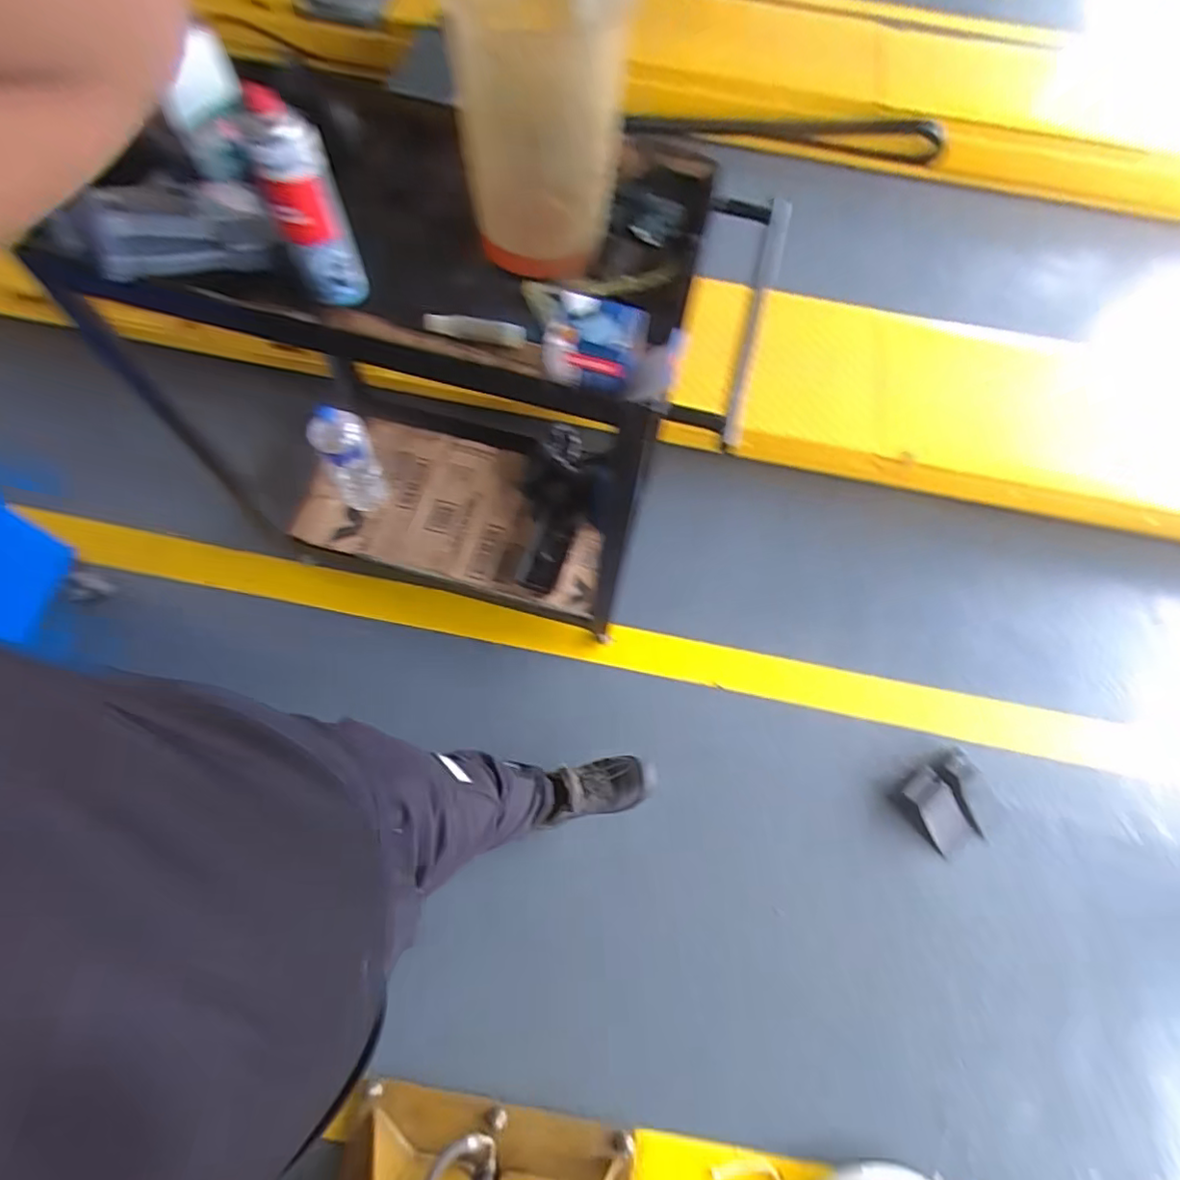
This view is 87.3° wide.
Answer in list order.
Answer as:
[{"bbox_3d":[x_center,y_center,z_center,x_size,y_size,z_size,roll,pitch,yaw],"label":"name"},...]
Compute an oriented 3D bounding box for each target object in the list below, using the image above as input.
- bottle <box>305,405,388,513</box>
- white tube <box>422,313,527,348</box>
[{"bbox_3d":[-0.527,-0.289,1.356,0.114,0.302,0.098,-27,70,-14],"label":"bottle"},{"bbox_3d":[-0.140,-0.311,0.738,0.128,0.026,0.018,12,66,2],"label":"white tube"}]

